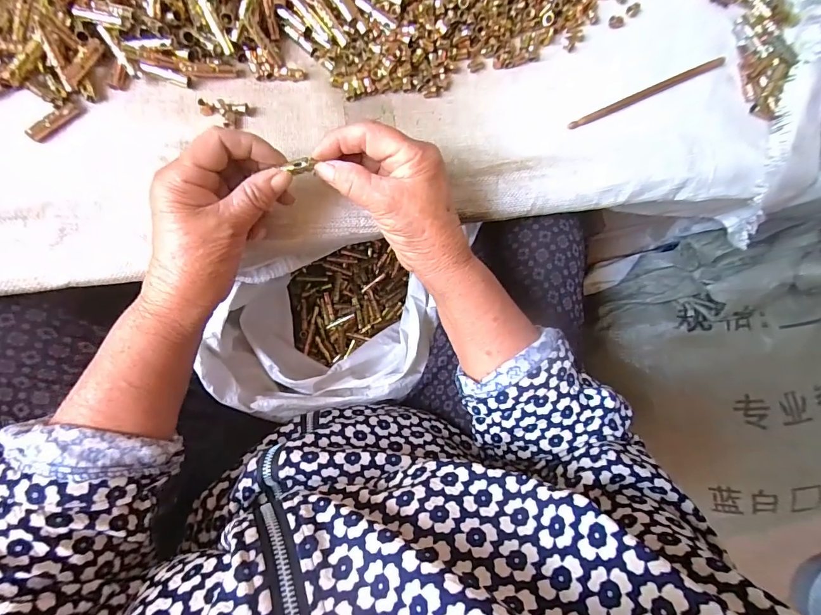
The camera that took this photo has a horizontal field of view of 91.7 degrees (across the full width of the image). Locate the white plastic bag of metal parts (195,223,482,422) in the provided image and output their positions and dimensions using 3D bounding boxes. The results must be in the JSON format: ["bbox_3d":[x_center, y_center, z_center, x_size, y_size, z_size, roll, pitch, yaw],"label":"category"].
[{"bbox_3d":[-0.092,0.023,0.464,0.210,0.152,0.198,14,85,-10],"label":"white plastic bag of metal parts"}]

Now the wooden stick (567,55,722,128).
[{"bbox_3d":[0.225,-0.201,0.372,0.179,0.004,0.009,-26,92,-11],"label":"wooden stick"}]

